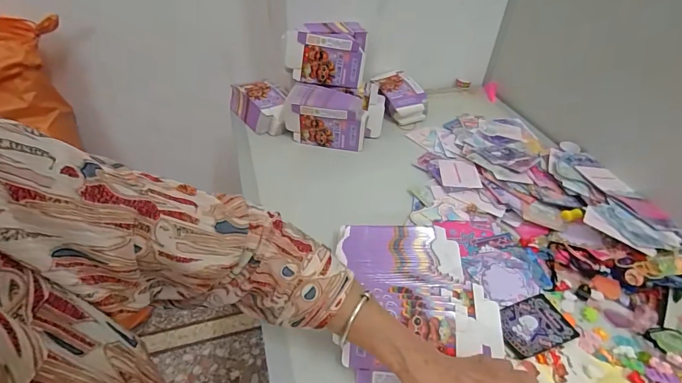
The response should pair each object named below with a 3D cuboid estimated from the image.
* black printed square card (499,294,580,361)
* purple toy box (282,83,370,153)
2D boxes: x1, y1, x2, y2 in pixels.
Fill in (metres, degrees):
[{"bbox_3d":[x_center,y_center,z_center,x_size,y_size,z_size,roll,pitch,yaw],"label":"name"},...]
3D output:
[{"bbox_3d":[0.226,0.158,0.438,0.085,0.005,0.062,-10,43,-14],"label":"black printed square card"},{"bbox_3d":[-0.028,-0.139,0.703,0.147,0.093,0.062,7,42,5],"label":"purple toy box"}]

